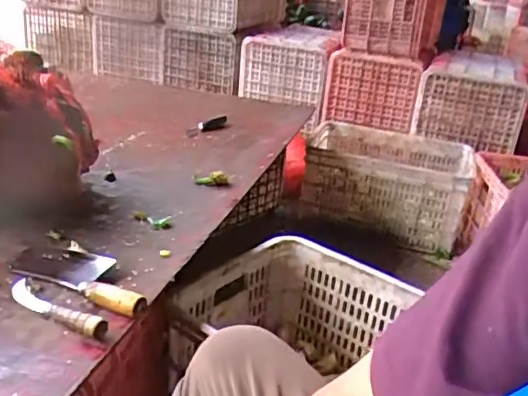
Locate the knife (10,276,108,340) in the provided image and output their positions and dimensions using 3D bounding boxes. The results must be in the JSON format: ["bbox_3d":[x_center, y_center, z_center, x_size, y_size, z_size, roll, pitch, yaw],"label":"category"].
[{"bbox_3d":[-0.276,0.138,0.727,0.178,0.028,0.034,22,29,30],"label":"knife"}]

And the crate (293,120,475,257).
[{"bbox_3d":[0.378,-0.044,1.778,0.514,0.237,0.368,12,23,11],"label":"crate"}]

